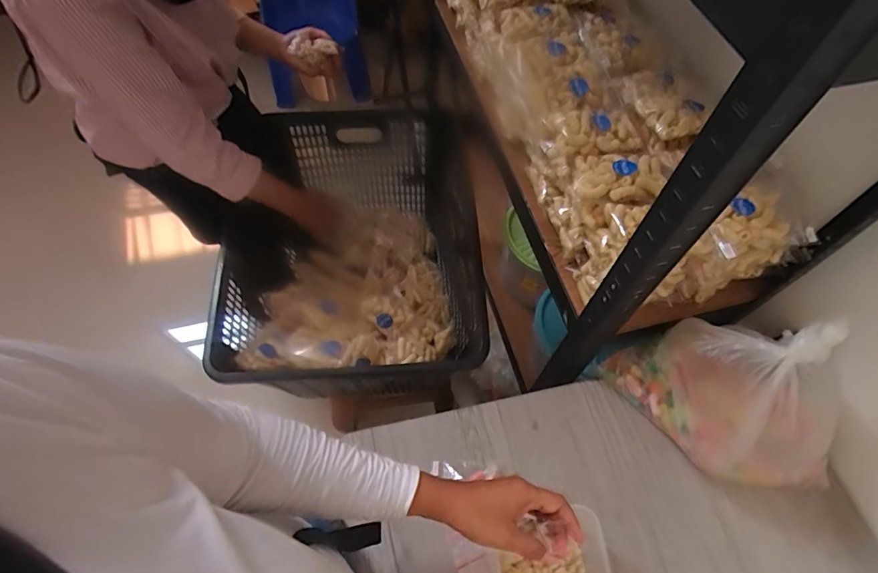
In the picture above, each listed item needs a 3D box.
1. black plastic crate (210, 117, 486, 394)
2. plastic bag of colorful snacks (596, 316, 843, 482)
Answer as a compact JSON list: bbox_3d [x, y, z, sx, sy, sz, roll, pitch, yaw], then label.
[{"bbox_3d":[-0.180,-0.051,0.956,0.398,0.310,0.604,-7,61,-6],"label":"black plastic crate"},{"bbox_3d":[0.384,0.143,0.604,0.290,0.213,0.151,31,64,14],"label":"plastic bag of colorful snacks"}]

